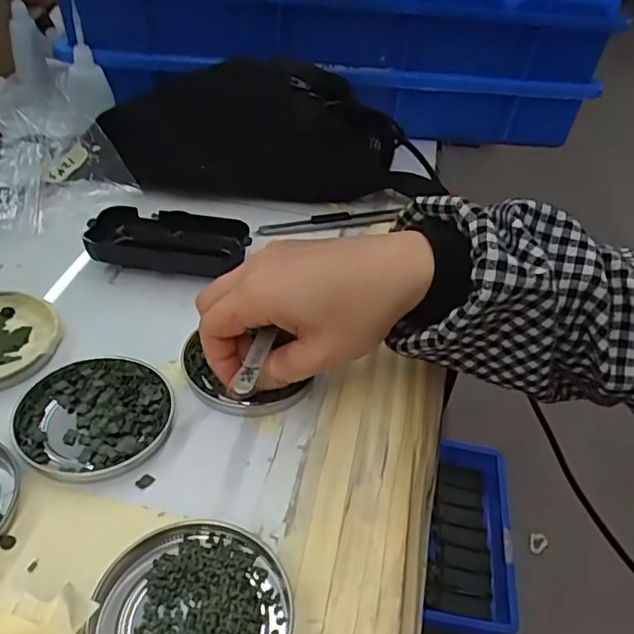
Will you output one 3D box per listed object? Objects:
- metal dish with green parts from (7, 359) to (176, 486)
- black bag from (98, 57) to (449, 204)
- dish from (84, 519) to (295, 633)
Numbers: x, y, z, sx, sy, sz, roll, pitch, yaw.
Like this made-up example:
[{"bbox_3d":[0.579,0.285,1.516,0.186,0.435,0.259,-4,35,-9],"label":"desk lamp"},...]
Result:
[{"bbox_3d":[-0.117,0.051,0.313,0.078,0.009,0.074,3,40,-3],"label":"metal dish with green parts"},{"bbox_3d":[-0.039,-0.161,0.502,0.287,0.090,0.085,4,40,-3],"label":"black bag"},{"bbox_3d":[-0.050,0.121,0.240,0.080,0.010,0.075,3,40,-3],"label":"dish"}]

